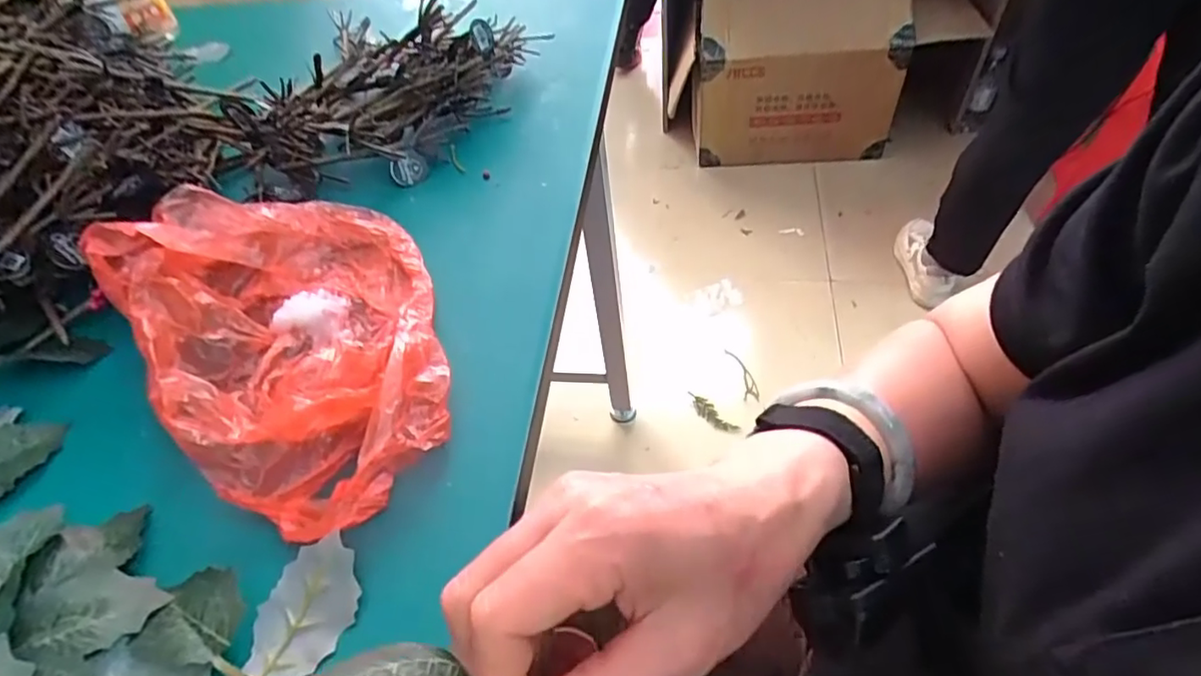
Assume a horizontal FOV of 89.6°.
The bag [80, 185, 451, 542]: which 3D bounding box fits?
[{"bbox_3d":[-0.163,-0.011,0.332,0.157,0.052,0.226,-34,55,-20],"label":"bag"}]

